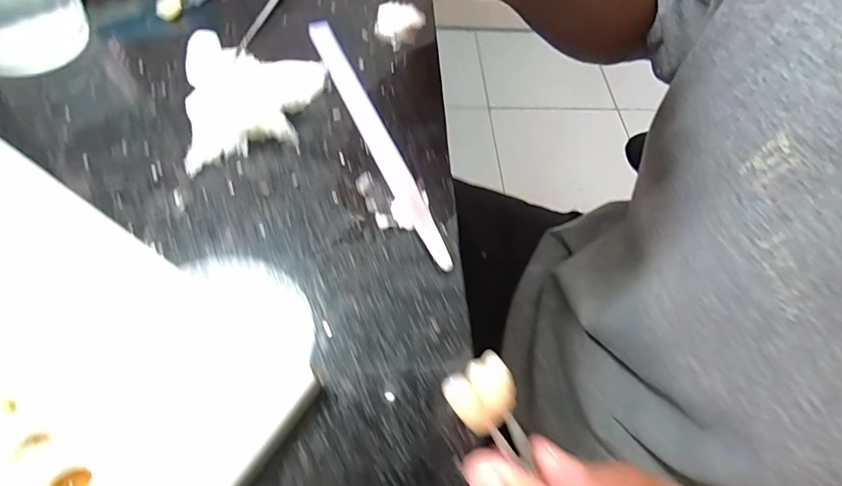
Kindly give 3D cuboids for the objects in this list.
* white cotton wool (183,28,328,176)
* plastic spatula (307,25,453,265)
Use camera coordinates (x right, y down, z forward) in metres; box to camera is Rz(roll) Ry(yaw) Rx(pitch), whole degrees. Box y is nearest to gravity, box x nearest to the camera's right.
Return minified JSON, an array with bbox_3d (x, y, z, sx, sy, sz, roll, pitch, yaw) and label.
[{"bbox_3d":[-0.064,-0.058,0.169,0.052,0.021,0.054,-9,60,-10],"label":"white cotton wool"},{"bbox_3d":[-0.022,-0.052,0.179,0.011,0.004,0.150,-19,62,-14],"label":"plastic spatula"}]

